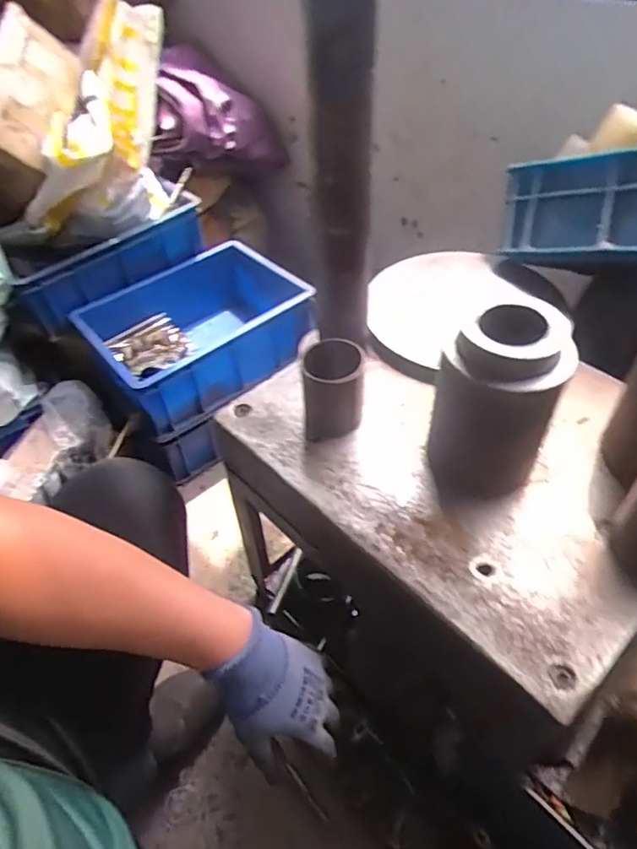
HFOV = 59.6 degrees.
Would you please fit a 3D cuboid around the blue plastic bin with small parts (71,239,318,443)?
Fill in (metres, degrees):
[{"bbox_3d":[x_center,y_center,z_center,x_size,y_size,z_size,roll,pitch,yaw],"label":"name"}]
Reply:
[{"bbox_3d":[-0.228,-0.193,1.144,0.427,0.148,0.295,-31,52,-23],"label":"blue plastic bin with small parts"}]

